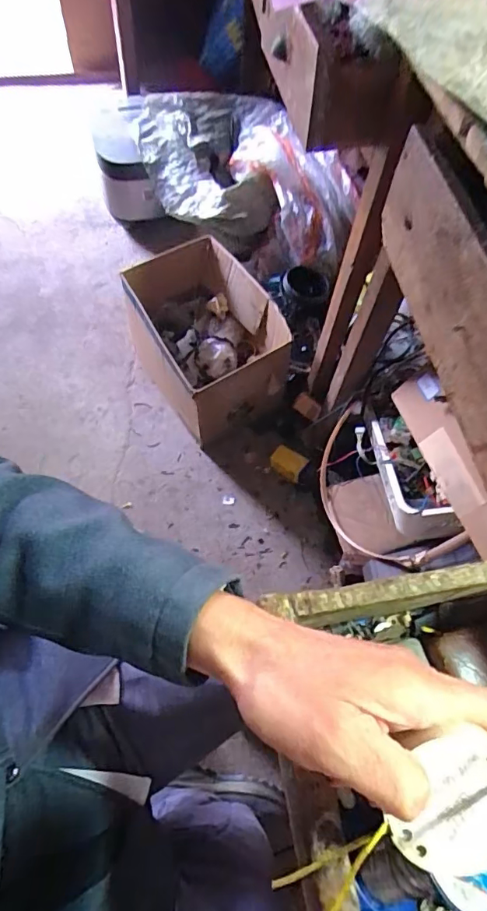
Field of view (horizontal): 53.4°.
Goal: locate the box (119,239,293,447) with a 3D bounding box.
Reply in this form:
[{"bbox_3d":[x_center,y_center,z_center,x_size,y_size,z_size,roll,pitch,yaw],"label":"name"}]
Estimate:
[{"bbox_3d":[-0.097,-0.285,1.177,0.280,0.257,0.434,-25,69,-13],"label":"box"}]

